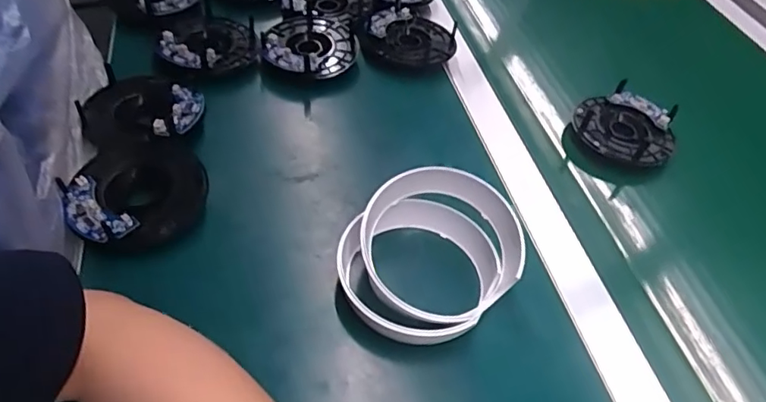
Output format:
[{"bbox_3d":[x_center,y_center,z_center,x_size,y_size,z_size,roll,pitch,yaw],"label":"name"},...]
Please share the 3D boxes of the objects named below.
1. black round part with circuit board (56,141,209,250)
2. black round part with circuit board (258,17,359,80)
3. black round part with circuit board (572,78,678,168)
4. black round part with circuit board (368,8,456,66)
[{"bbox_3d":[-0.190,-0.006,0.428,0.100,0.022,0.100,-6,50,-12],"label":"black round part with circuit board"},{"bbox_3d":[-0.080,-0.167,0.594,0.098,0.031,0.095,3,48,-4],"label":"black round part with circuit board"},{"bbox_3d":[0.246,-0.078,0.554,0.097,0.022,0.097,23,50,13],"label":"black round part with circuit board"},{"bbox_3d":[0.034,-0.185,0.623,0.099,0.027,0.086,19,49,10],"label":"black round part with circuit board"}]

